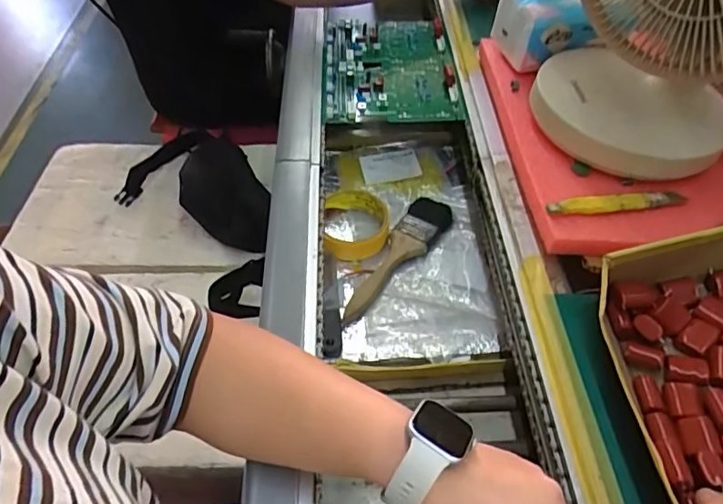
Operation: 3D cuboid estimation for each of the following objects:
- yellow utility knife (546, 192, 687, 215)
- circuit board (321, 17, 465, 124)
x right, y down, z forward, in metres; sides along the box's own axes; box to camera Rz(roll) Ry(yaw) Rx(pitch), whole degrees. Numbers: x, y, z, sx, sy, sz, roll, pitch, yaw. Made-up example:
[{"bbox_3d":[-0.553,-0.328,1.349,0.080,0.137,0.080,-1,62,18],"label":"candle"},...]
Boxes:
[{"bbox_3d":[0.235,-0.046,0.497,0.136,0.009,0.020,-10,53,-9],"label":"yellow utility knife"},{"bbox_3d":[0.036,-0.247,0.724,0.169,0.039,0.215,0,52,-1],"label":"circuit board"}]

